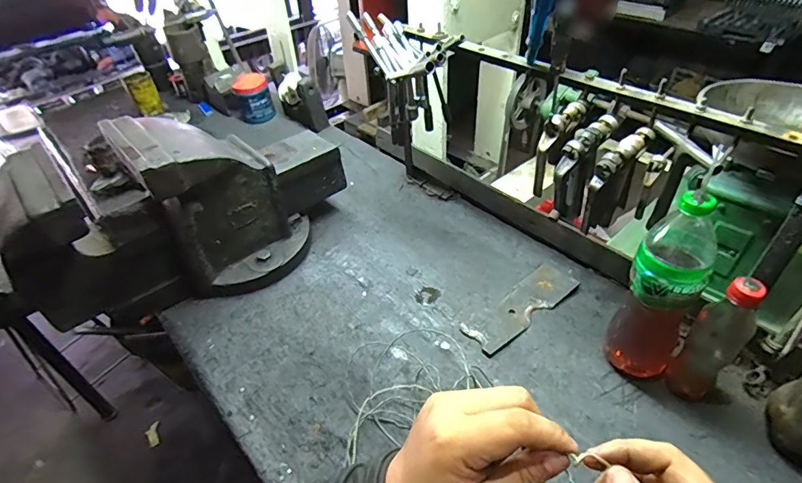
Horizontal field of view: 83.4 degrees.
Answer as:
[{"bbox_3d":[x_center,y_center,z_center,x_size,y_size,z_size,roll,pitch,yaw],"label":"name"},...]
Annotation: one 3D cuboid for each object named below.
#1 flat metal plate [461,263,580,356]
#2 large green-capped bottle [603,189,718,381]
[{"bbox_3d":[0.189,0.102,0.713,0.199,0.008,0.066,-31,48,-23],"label":"flat metal plate"},{"bbox_3d":[0.312,0.068,0.544,0.084,0.272,0.062,29,51,32],"label":"large green-capped bottle"}]

